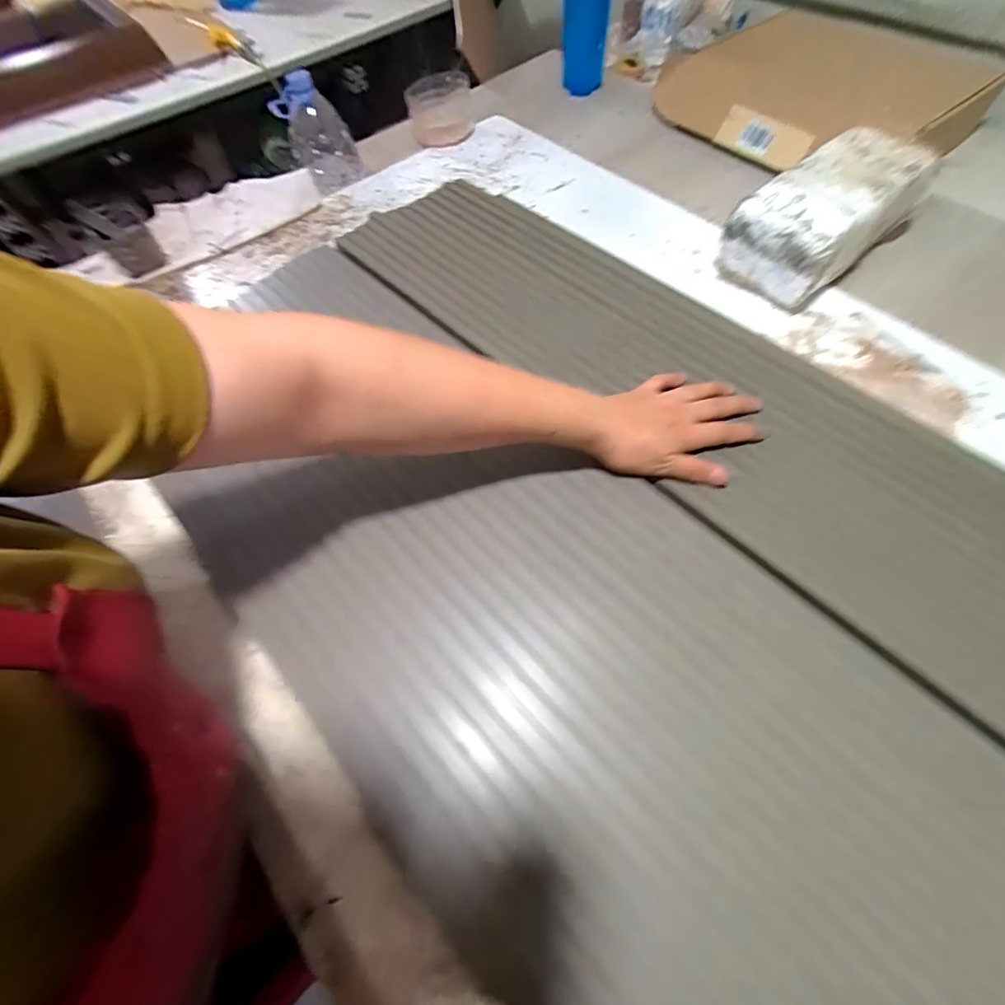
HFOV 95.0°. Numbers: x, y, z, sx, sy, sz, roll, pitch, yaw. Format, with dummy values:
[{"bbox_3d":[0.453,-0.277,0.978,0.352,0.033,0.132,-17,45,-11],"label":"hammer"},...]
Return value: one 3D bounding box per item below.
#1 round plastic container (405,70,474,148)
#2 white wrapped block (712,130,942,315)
[{"bbox_3d":[-0.107,-0.678,0.795,0.113,0.078,0.115,-1,61,2],"label":"round plastic container"},{"bbox_3d":[0.378,-0.339,0.546,0.219,0.109,0.129,-39,66,-17],"label":"white wrapped block"}]

